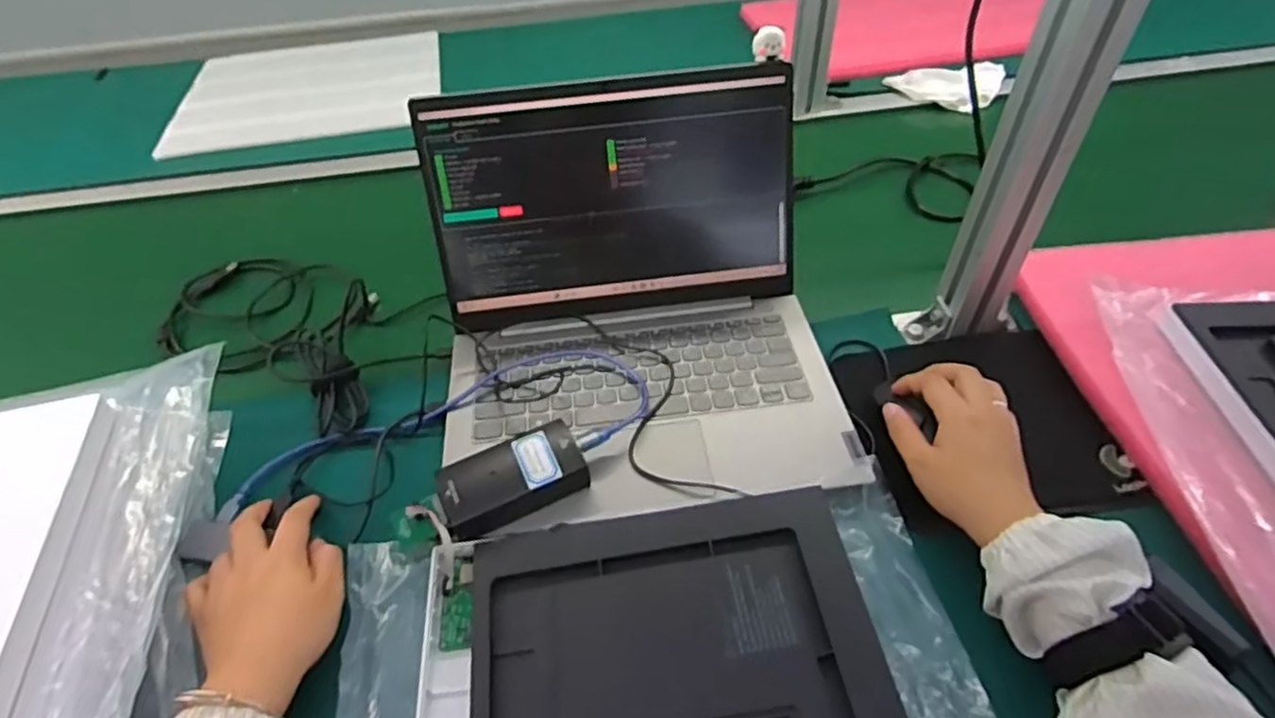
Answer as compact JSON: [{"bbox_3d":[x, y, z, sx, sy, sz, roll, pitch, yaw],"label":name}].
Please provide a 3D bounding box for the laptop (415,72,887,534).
[{"bbox_3d":[-0.003,-0.052,0.529,0.320,0.190,0.296,-7,47,-4],"label":"laptop"}]

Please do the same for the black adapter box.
[{"bbox_3d":[-0.089,0.088,0.489,0.104,0.027,0.055,-22,50,-17],"label":"black adapter box"}]

